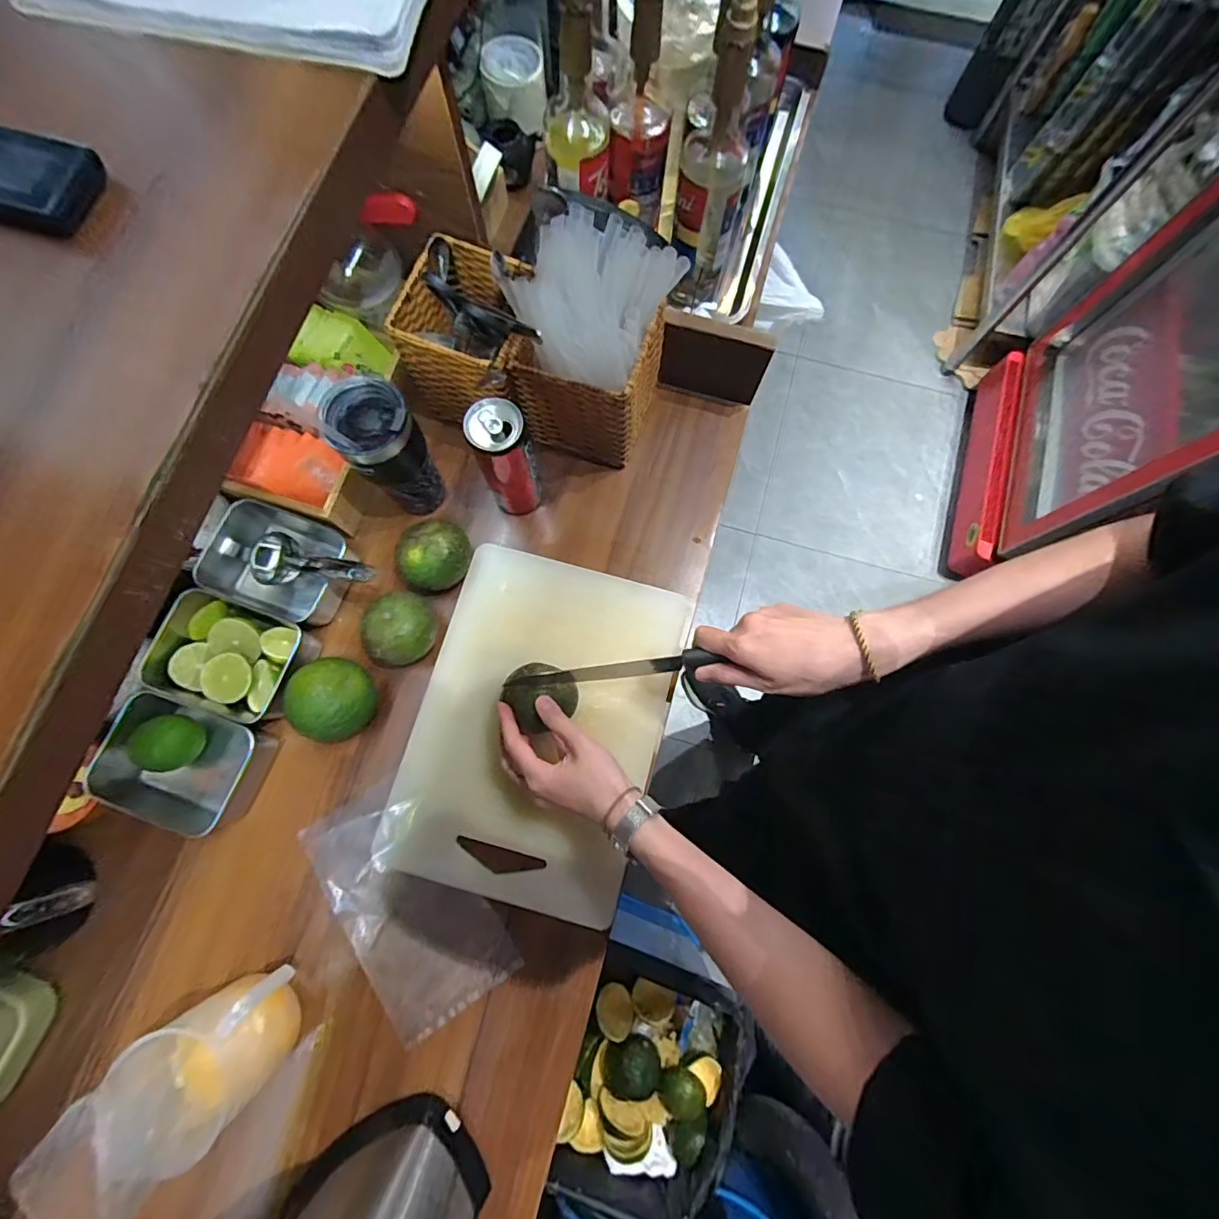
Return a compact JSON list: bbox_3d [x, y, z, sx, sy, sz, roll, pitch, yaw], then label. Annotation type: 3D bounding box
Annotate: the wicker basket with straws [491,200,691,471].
[{"bbox_3d":[-0.019,-0.258,0.546,0.125,0.211,0.127,25,77,5],"label":"wicker basket with straws"}]

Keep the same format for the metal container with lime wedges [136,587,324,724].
[{"bbox_3d":[-0.387,0.049,0.548,0.153,0.048,0.111,20,77,4],"label":"metal container with lime wedges"}]

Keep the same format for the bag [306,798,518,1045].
[{"bbox_3d":[-0.199,0.289,0.521,0.130,0.018,0.218,-33,79,-8],"label":"bag"}]

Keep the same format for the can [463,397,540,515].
[{"bbox_3d":[-0.106,-0.153,0.553,0.055,0.147,0.050,0,77,-1],"label":"can"}]

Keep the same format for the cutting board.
[{"bbox_3d":[-0.074,0.117,0.557,0.250,0.015,0.346,17,77,3],"label":"cutting board"}]

